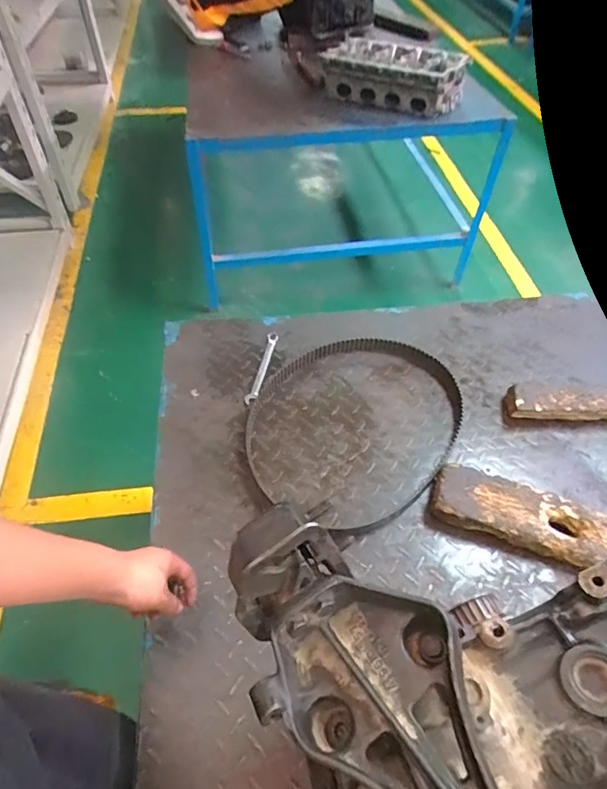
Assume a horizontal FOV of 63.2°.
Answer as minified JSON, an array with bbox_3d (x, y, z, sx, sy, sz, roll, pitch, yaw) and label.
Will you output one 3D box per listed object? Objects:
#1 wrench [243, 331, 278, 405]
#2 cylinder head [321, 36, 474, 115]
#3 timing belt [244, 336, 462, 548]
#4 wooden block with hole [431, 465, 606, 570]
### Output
[{"bbox_3d":[-0.076,-0.051,0.928,0.021,0.015,0.177,11,51,7],"label":"wrench"},{"bbox_3d":[0.289,-1.029,1.612,0.456,0.143,0.213,16,52,11],"label":"cylinder head"},{"bbox_3d":[0.085,0.035,0.852,0.344,0.028,0.416,22,54,17],"label":"timing belt"},{"bbox_3d":[0.355,0.194,0.726,0.328,0.045,0.095,18,53,13],"label":"wooden block with hole"}]

